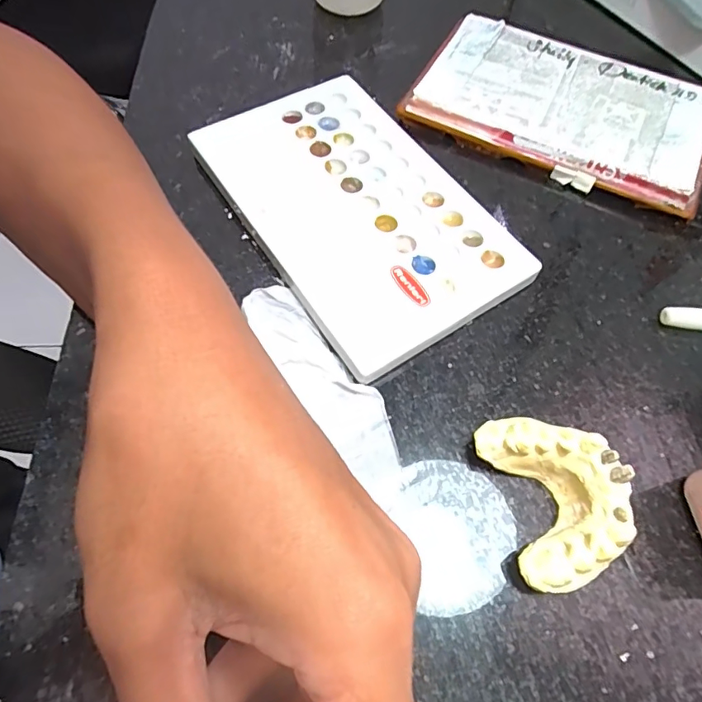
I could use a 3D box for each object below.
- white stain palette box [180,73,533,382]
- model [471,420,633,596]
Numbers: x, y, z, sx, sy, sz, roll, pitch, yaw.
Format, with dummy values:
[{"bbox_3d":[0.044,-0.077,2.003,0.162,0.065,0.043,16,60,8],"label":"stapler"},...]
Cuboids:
[{"bbox_3d":[0.002,-0.066,0.225,0.091,0.012,0.150,-31,68,-15],"label":"white stain palette box"},{"bbox_3d":[0.068,0.047,0.162,0.037,0.026,0.054,-11,65,-7],"label":"model"}]

